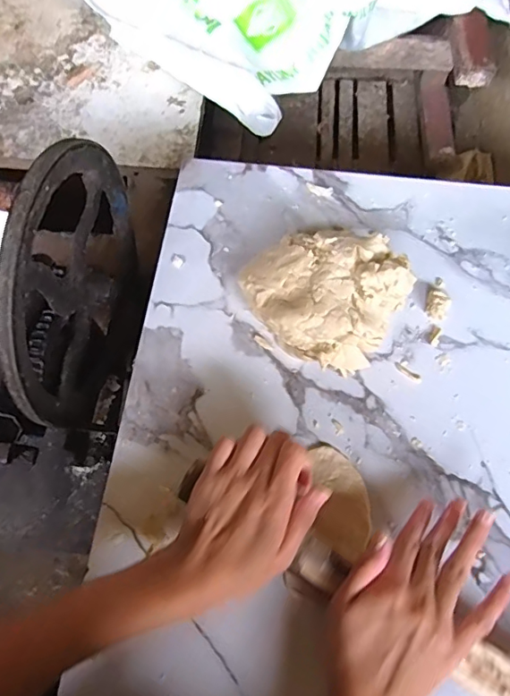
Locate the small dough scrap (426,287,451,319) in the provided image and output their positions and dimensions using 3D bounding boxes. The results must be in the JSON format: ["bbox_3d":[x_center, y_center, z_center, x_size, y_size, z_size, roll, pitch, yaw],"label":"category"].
[{"bbox_3d":[0.168,-0.042,0.459,0.022,0.016,0.032,30,71,10],"label":"small dough scrap"}]

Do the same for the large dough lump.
[{"bbox_3d":[0.055,-0.048,0.432,0.133,0.077,0.104,31,72,13],"label":"large dough lump"}]

